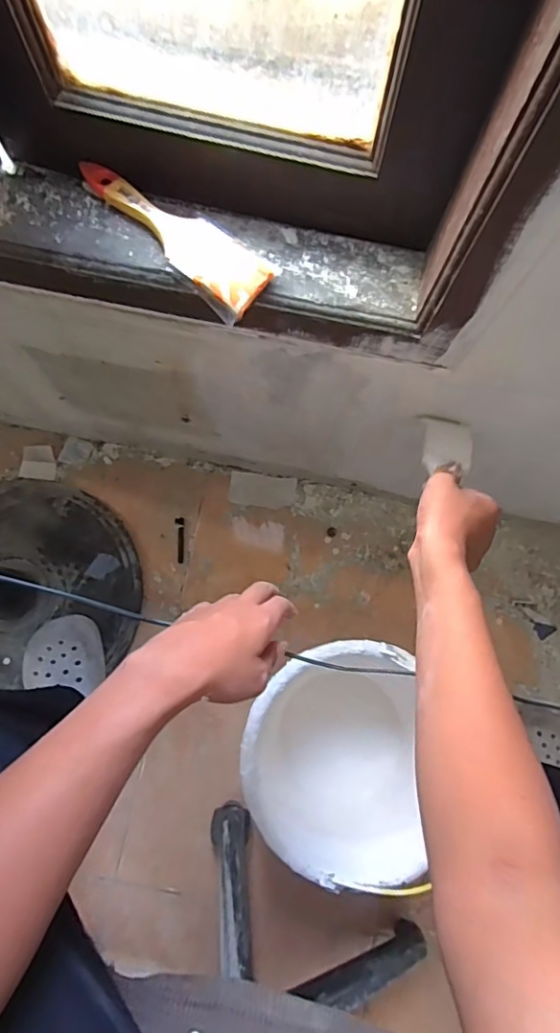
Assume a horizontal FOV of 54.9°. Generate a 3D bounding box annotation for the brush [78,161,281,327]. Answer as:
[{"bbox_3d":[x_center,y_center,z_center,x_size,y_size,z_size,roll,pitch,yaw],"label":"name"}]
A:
[{"bbox_3d":[-0.089,-0.243,0.457,0.188,0.015,0.057,41,81,6],"label":"brush"}]

